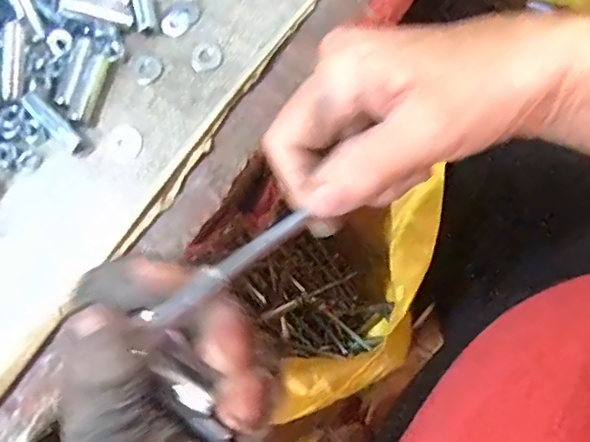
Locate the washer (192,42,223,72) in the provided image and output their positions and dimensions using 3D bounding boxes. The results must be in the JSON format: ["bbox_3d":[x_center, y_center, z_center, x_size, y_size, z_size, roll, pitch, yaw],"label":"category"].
[{"bbox_3d":[-0.052,-0.098,0.337,0.018,0.004,0.018,0,74,1],"label":"washer"}]

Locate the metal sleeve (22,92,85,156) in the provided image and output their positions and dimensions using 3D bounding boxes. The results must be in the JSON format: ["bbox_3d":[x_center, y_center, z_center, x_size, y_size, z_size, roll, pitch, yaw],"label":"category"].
[{"bbox_3d":[-0.135,-0.055,0.317,0.010,0.009,0.042,-44,78,-11],"label":"metal sleeve"}]

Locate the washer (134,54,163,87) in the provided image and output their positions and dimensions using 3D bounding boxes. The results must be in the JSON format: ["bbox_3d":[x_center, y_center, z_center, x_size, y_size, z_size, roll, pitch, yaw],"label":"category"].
[{"bbox_3d":[-0.086,-0.090,0.335,0.016,0.004,0.020,-18,74,-5],"label":"washer"}]

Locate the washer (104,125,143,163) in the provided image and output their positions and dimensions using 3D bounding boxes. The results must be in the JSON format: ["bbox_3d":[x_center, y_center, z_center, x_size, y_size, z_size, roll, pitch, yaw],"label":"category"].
[{"bbox_3d":[-0.097,-0.044,0.322,0.020,0.004,0.021,0,74,1],"label":"washer"}]

